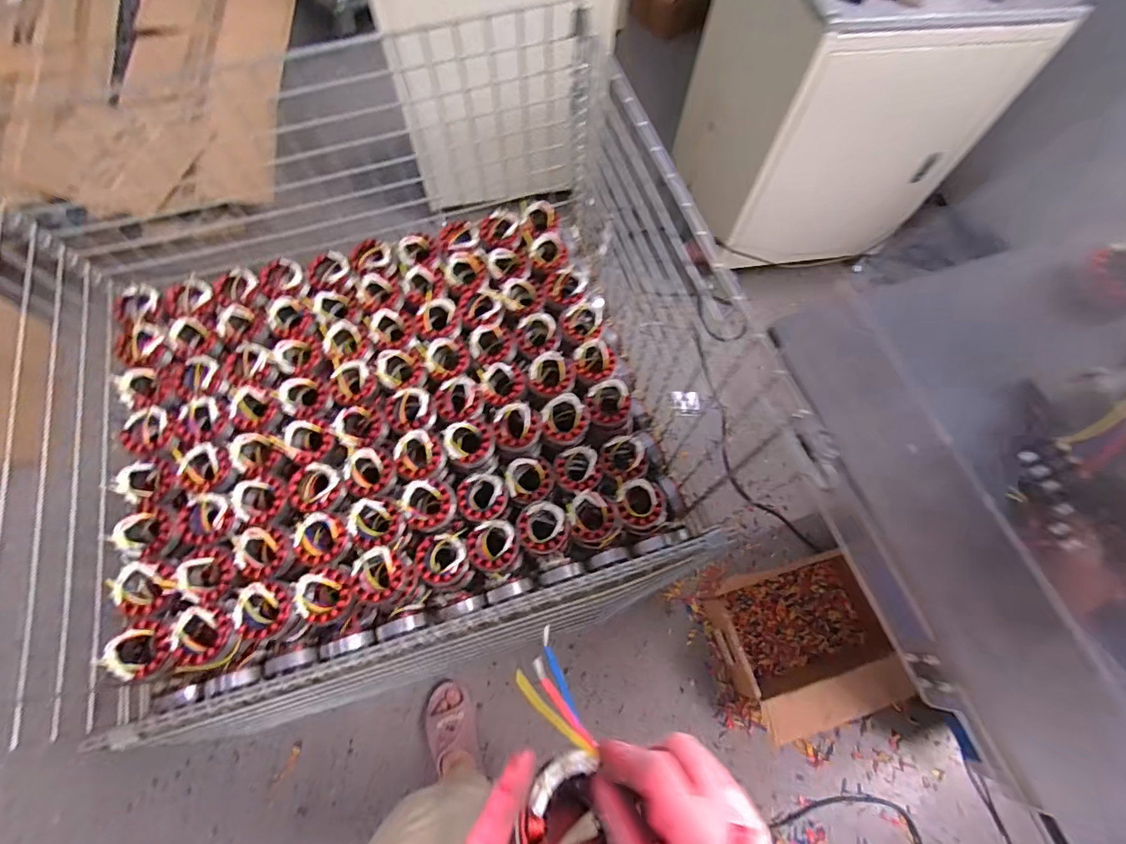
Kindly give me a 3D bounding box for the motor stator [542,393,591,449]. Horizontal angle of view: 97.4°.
[{"bbox_3d":[0.000,-0.002,0.913,0.083,0.071,0.085,1,68,-1],"label":"motor stator"}]

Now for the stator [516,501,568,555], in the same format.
[{"bbox_3d":[-0.037,0.186,0.866,0.082,0.036,0.086,1,68,-1],"label":"stator"}]

